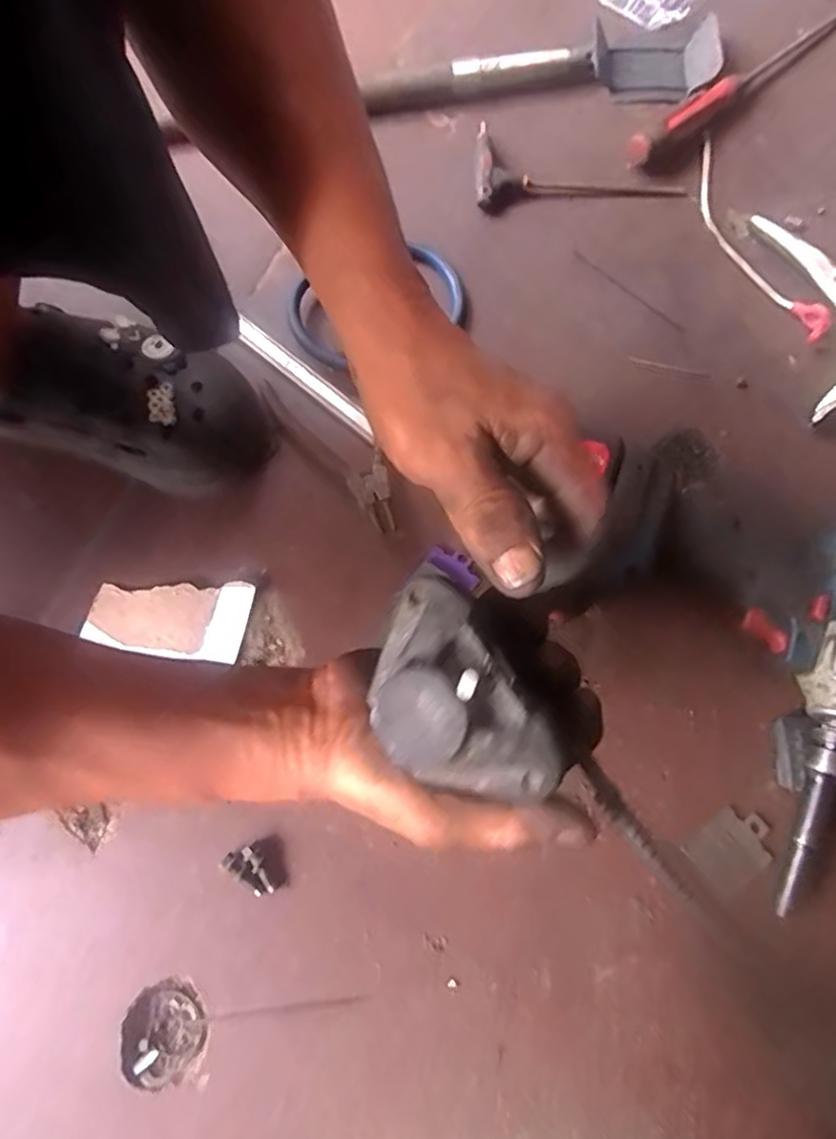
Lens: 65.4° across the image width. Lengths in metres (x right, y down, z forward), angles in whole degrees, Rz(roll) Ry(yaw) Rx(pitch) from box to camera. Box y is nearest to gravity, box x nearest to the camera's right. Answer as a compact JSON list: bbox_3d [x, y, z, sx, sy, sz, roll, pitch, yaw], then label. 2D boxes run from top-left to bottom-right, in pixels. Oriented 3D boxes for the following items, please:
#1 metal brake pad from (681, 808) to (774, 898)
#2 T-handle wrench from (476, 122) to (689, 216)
[{"bbox_3d":[0.189,0.167,0.391,0.048,0.004,0.038,-38,76,-8],"label":"metal brake pad"},{"bbox_3d":[0.128,-0.324,0.521,0.164,0.020,0.073,-4,74,1],"label":"T-handle wrench"}]

